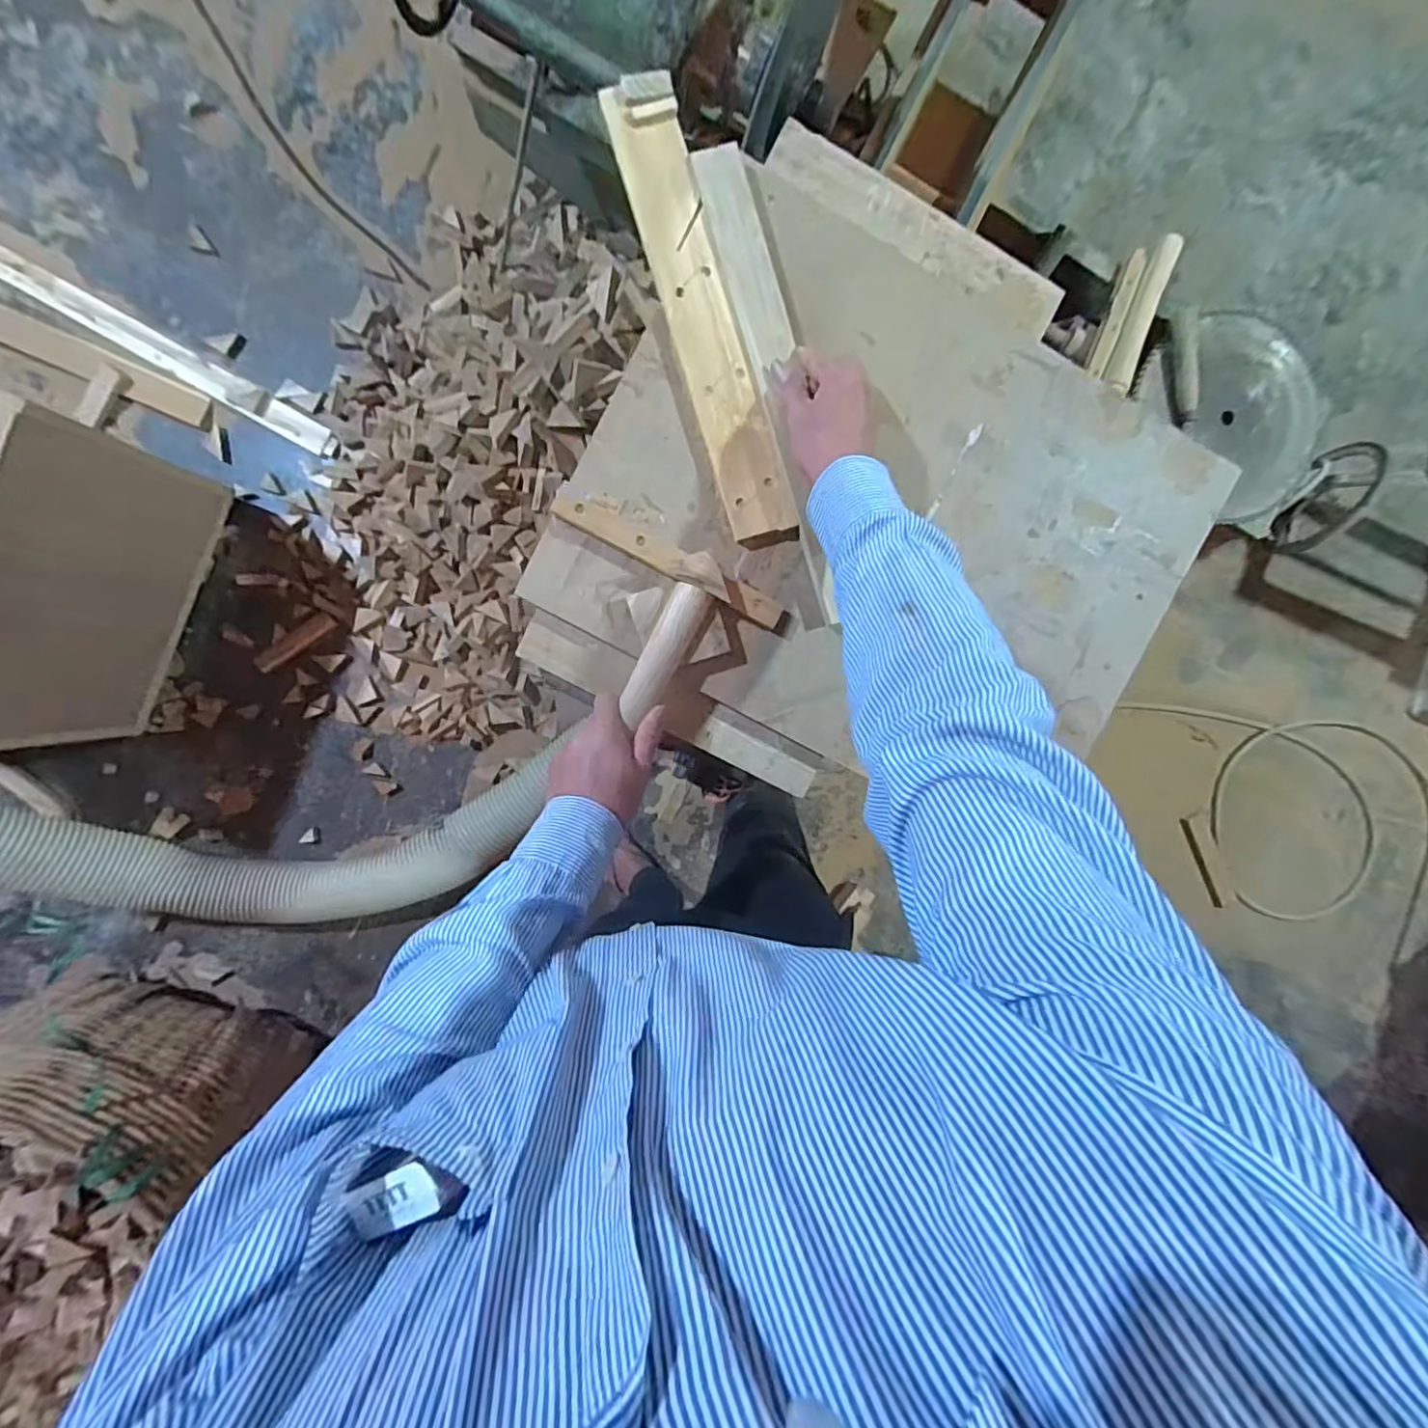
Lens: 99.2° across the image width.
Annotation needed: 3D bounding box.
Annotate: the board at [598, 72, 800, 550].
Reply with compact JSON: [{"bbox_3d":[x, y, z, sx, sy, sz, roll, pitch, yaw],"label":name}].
[{"bbox_3d":[-0.009,-0.377,0.586,0.065,0.027,0.429,-18,95,-4],"label":"board"}]

